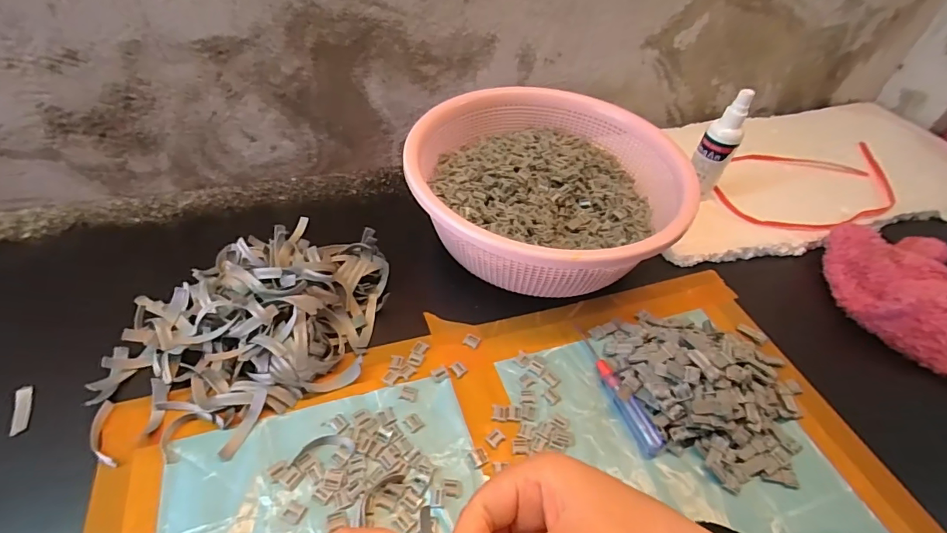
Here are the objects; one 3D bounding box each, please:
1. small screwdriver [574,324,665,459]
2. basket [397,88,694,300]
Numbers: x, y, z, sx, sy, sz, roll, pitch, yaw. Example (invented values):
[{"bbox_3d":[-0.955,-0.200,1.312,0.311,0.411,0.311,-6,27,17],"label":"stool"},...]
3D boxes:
[{"bbox_3d":[0.119,0.096,0.382,0.016,0.014,0.121,-12,49,-15],"label":"small screwdriver"},{"bbox_3d":[0.081,-0.081,0.465,0.253,0.099,0.251,3,47,-3],"label":"basket"}]

